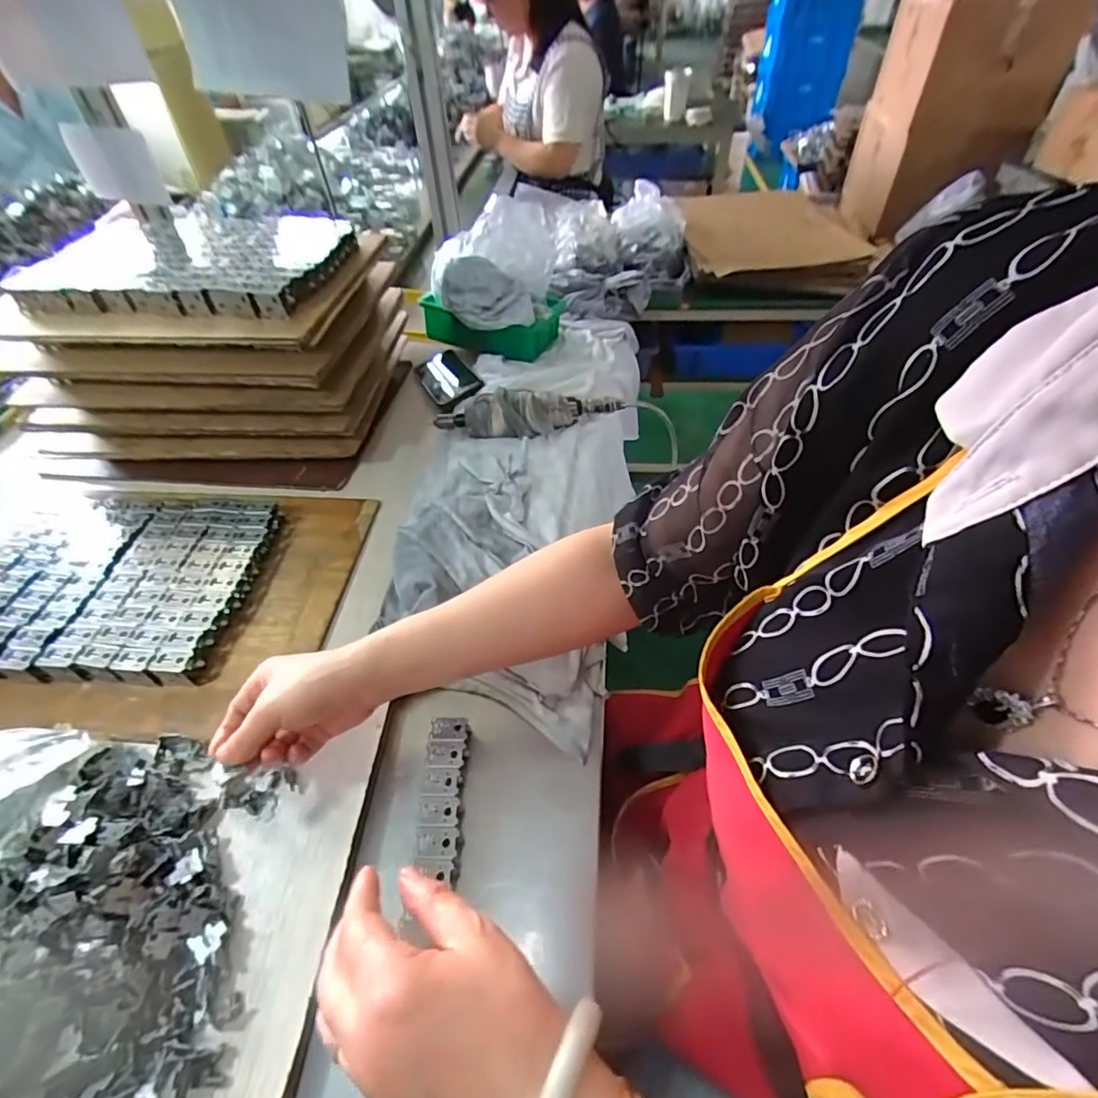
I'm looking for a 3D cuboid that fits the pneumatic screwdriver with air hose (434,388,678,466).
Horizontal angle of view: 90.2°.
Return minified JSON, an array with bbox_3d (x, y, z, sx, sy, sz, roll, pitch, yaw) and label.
[{"bbox_3d":[-0.024,-0.168,0.682,0.238,0.047,0.058,-2,48,0],"label":"pneumatic screwdriver with air hose"}]

